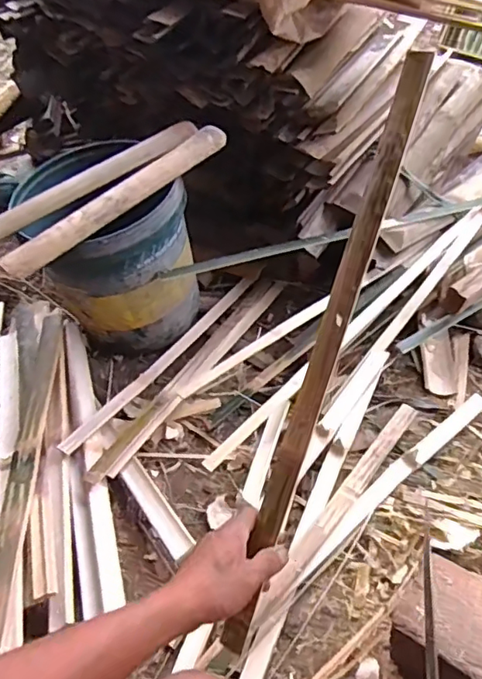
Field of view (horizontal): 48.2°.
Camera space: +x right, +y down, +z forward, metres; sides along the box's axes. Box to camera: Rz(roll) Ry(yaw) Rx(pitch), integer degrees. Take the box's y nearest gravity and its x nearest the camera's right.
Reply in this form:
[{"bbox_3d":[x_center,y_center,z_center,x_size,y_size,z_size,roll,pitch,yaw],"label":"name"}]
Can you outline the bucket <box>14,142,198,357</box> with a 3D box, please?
[{"bbox_3d":[-0.255,-0.173,1.049,0.267,0.306,0.286,-1,49,1],"label":"bucket"}]

